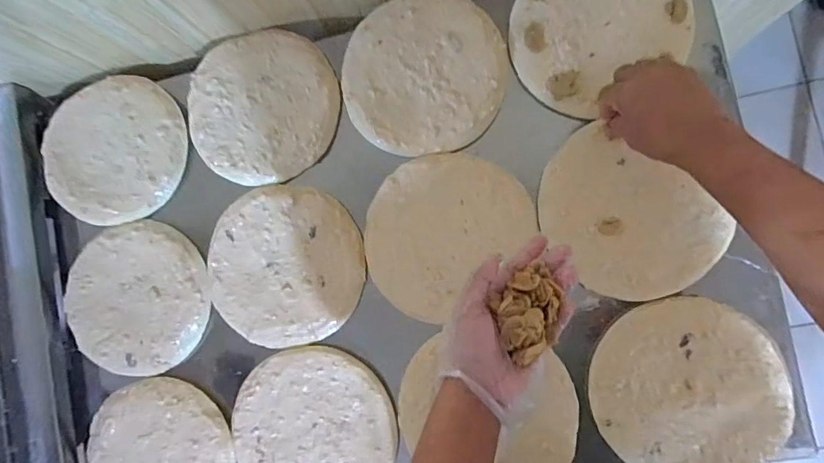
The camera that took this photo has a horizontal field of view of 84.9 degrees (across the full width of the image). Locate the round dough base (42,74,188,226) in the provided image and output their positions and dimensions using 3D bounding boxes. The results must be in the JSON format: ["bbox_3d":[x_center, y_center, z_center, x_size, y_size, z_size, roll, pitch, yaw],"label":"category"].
[{"bbox_3d":[-0.410,-0.115,0.611,0.210,0.024,0.195,0,88,8],"label":"round dough base"}]

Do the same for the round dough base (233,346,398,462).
[{"bbox_3d":[-0.121,0.248,0.556,0.199,0.016,0.194,0,88,8],"label":"round dough base"}]

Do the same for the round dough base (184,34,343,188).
[{"bbox_3d":[-0.196,-0.162,0.577,0.191,0.010,0.191,14,90,9],"label":"round dough base"}]

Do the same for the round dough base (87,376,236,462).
[{"bbox_3d":[-0.323,0.292,0.572,0.190,0.013,0.199,0,88,8],"label":"round dough base"}]

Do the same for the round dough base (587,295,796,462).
[{"bbox_3d":[0.302,0.177,0.494,0.192,0.004,0.198,0,88,8],"label":"round dough base"}]

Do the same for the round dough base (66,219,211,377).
[{"bbox_3d":[-0.362,0.087,0.593,0.195,0.019,0.186,0,88,8],"label":"round dough base"}]

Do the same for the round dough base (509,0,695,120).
[{"bbox_3d":[0.217,-0.241,0.526,0.194,0.017,0.176,-22,85,7],"label":"round dough base"}]

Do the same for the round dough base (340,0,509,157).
[{"bbox_3d":[0.011,-0.193,0.549,0.199,0.010,0.189,0,88,8],"label":"round dough base"}]

